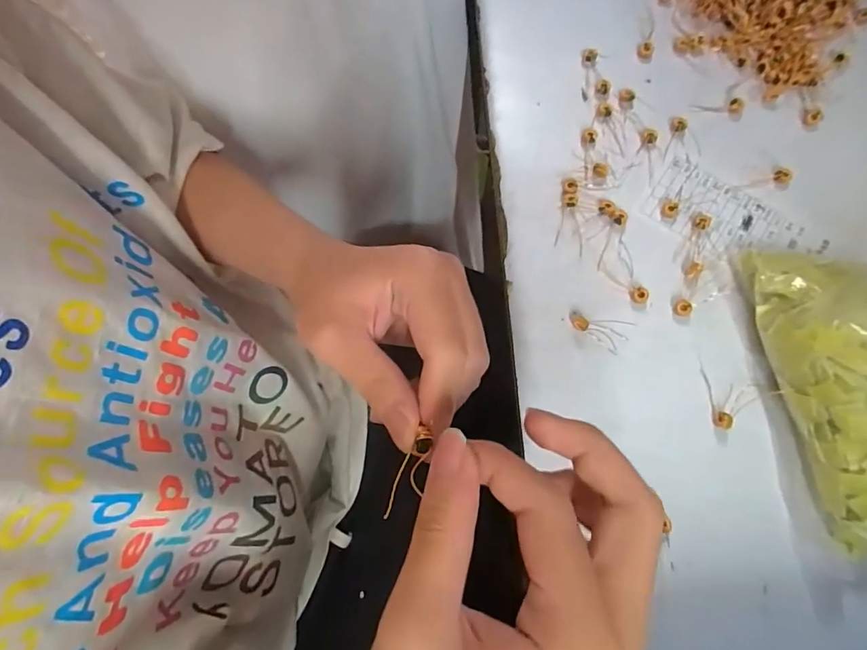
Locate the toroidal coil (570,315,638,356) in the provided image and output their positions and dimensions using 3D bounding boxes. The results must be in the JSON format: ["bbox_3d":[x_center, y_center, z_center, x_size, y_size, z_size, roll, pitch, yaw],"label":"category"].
[{"bbox_3d":[0.118,0.006,0.335,0.042,0.007,0.023,10,75,5],"label":"toroidal coil"}]

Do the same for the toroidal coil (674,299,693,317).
[{"bbox_3d":[0.176,-0.012,0.337,0.010,0.007,0.011,-1,75,2],"label":"toroidal coil"}]

